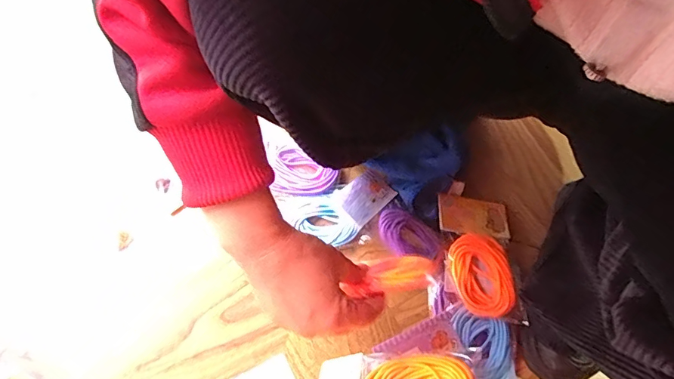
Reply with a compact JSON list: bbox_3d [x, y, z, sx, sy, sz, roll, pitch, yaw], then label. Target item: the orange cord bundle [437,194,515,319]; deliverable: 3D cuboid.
[{"bbox_3d":[0.167,0.075,0.524,0.086,0.023,0.151,6,51,0],"label":"orange cord bundle"}]

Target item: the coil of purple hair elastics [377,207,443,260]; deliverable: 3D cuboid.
[{"bbox_3d":[0.083,0.055,0.521,0.079,0.029,0.060,38,70,13],"label":"coil of purple hair elastics"}]

